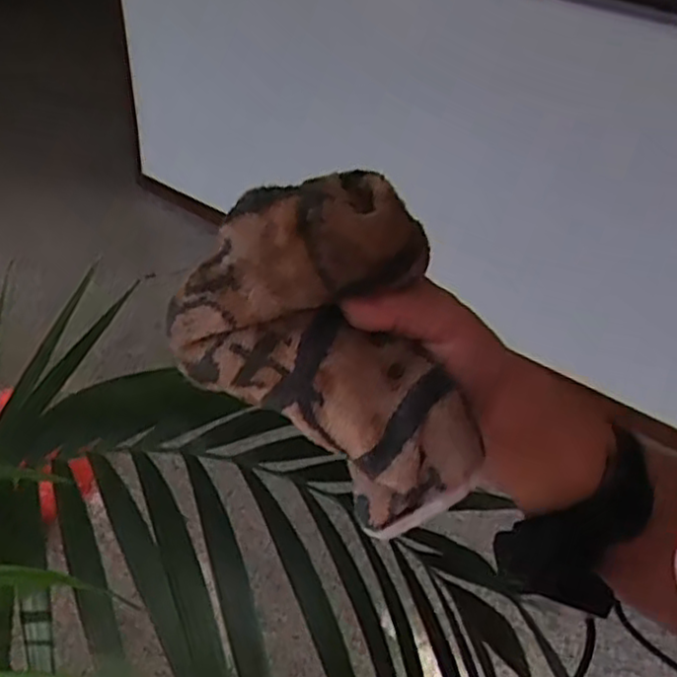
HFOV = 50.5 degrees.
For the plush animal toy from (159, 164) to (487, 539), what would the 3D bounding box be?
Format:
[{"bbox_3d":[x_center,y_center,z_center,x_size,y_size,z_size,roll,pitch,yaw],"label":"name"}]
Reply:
[{"bbox_3d":[-0.008,0.009,0.312,0.113,0.149,0.060,-17,10,10],"label":"plush animal toy"}]

